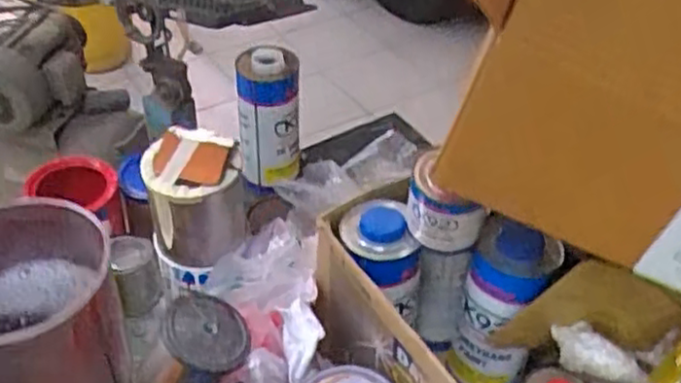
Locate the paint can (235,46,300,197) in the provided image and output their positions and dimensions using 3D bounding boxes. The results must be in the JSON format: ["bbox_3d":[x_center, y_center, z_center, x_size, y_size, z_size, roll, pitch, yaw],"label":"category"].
[{"bbox_3d":[-0.100,-0.096,0.997,0.078,0.207,0.075,1,42,-1],"label":"paint can"}]

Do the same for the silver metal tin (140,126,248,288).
[{"bbox_3d":[-0.153,0.016,0.761,0.099,0.142,0.084,-2,42,-4],"label":"silver metal tin"}]

